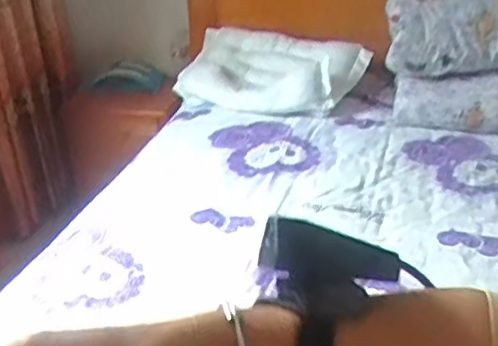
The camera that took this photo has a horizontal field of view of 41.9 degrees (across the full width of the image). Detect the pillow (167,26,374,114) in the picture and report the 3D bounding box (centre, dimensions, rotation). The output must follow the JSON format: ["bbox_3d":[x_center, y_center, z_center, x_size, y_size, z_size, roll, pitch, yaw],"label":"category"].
[{"bbox_3d":[0.051,-0.304,1.951,0.588,0.207,0.286,11,31,28],"label":"pillow"}]

